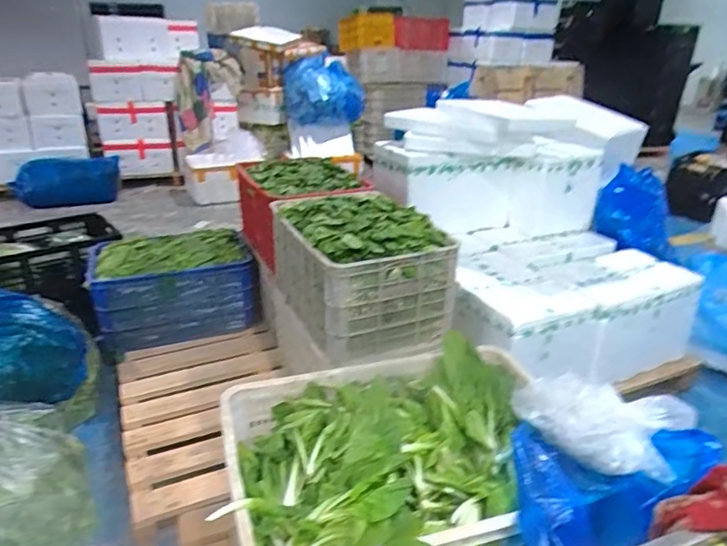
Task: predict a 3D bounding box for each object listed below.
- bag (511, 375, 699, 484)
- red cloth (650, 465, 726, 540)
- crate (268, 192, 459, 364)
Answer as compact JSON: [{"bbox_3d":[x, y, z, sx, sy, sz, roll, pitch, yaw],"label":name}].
[{"bbox_3d":[0.366,0.245,0.851,0.248,0.119,0.113,15,29,27],"label":"bag"},{"bbox_3d":[0.401,0.269,0.610,0.146,0.051,0.059,-30,20,15],"label":"red cloth"},{"bbox_3d":[-0.022,-0.025,1.700,0.398,0.349,0.555,-10,27,-23],"label":"crate"}]

